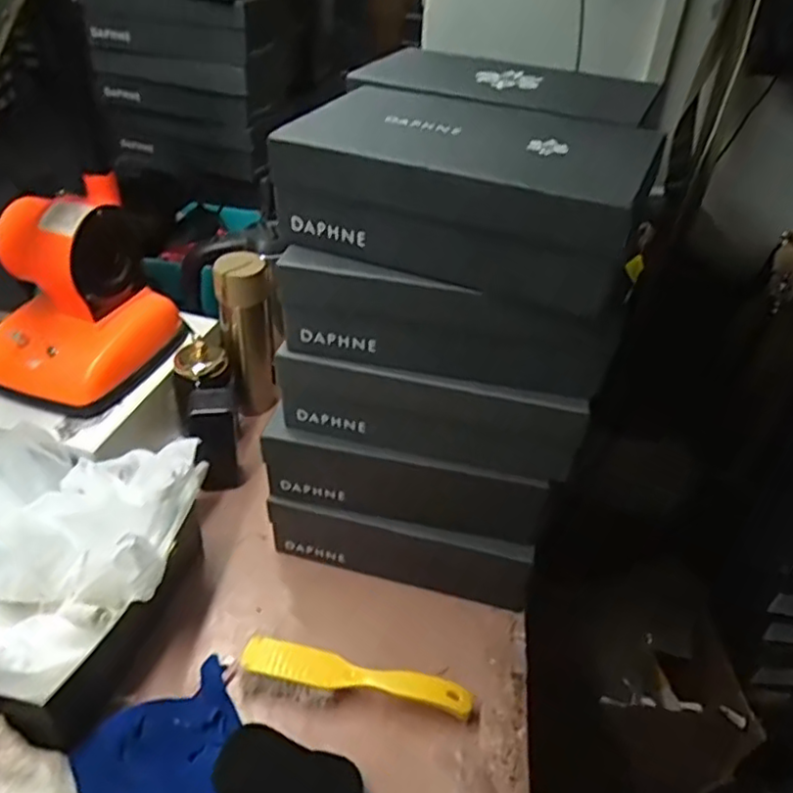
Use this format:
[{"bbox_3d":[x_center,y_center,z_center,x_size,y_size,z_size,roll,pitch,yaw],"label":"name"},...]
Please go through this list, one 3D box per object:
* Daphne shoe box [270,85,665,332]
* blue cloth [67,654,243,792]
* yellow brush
[{"bbox_3d":[0.063,-0.181,0.584,0.292,0.103,0.161,21,42,19],"label":"Daphne shoe box"},{"bbox_3d":[-0.186,0.332,0.588,0.145,0.035,0.159,-28,49,-33],"label":"blue cloth"},{"bbox_3d":[-0.041,0.281,0.653,0.224,0.037,0.044,11,40,7],"label":"yellow brush"}]

